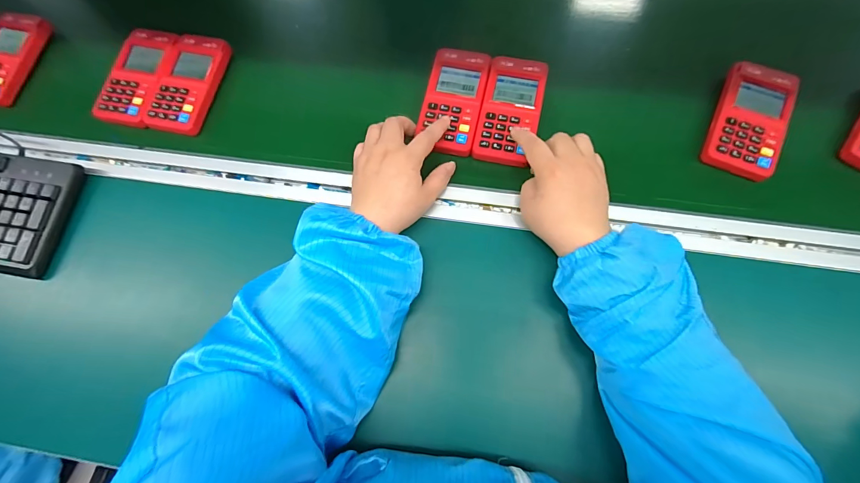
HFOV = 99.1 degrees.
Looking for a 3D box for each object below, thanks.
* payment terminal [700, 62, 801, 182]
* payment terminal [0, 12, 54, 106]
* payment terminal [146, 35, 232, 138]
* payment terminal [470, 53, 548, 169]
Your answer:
[{"bbox_3d":[0.361,-0.137,0.412,0.070,0.022,0.142,25,76,8],"label":"payment terminal"},{"bbox_3d":[-0.569,-0.247,0.495,0.079,0.024,0.136,13,75,5],"label":"payment terminal"},{"bbox_3d":[-0.306,-0.203,0.468,0.071,0.020,0.136,13,75,5],"label":"payment terminal"},{"bbox_3d":[0.096,-0.159,0.439,0.070,0.015,0.139,17,77,6],"label":"payment terminal"}]

